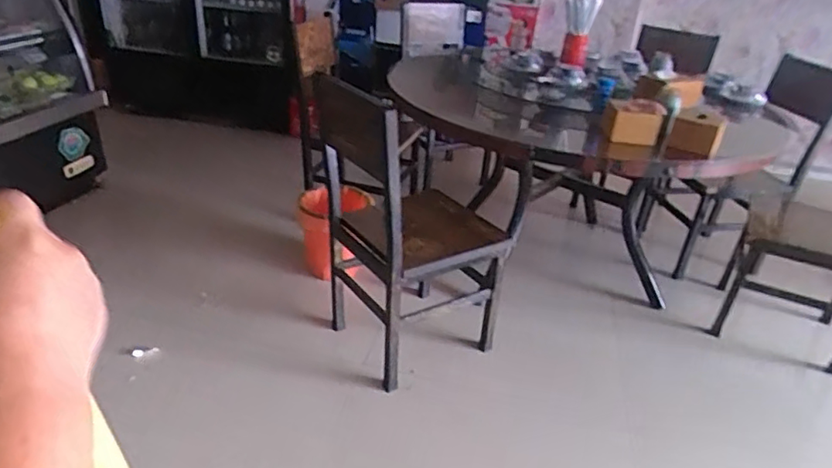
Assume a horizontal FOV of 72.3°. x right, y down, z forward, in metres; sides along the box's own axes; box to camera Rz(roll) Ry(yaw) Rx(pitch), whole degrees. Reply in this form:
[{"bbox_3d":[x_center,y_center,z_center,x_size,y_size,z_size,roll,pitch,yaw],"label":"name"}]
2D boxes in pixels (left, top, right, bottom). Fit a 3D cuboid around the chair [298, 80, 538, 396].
[{"bbox_3d":[0.008,-0.013,1.608,0.474,0.719,0.366,-17,36,-33],"label":"chair"}]

